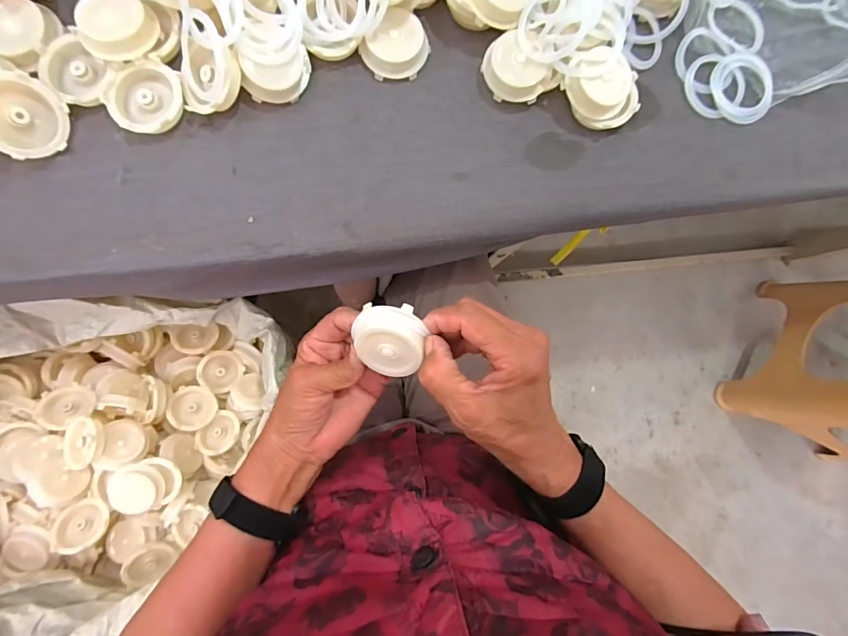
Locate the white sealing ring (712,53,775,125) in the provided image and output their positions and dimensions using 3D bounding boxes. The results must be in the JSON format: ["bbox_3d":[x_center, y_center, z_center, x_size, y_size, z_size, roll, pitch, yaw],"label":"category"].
[{"bbox_3d":[0.292,-0.211,0.406,0.056,0.008,0.063,-30,88,-6],"label":"white sealing ring"}]

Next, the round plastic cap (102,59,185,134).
[{"bbox_3d":[-0.223,-0.176,0.357,0.057,0.019,0.056,0,86,-4],"label":"round plastic cap"}]

